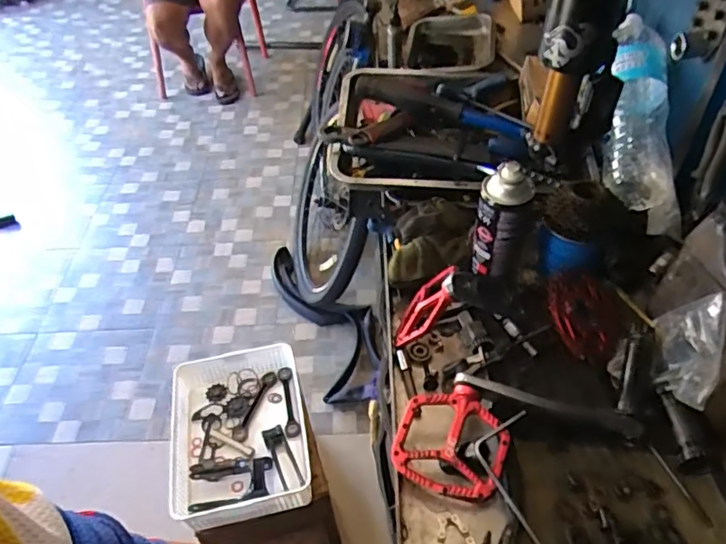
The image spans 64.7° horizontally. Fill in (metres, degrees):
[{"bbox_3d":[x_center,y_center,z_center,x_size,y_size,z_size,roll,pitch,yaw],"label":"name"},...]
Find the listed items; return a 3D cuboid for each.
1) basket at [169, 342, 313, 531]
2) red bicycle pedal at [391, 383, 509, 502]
[{"bbox_3d":[-0.250,0.321,1.123,0.269,0.092,0.337,-13,47,-7],"label":"basket"},{"bbox_3d":[0.095,0.177,0.608,0.112,0.016,0.110,21,67,16],"label":"red bicycle pedal"}]

